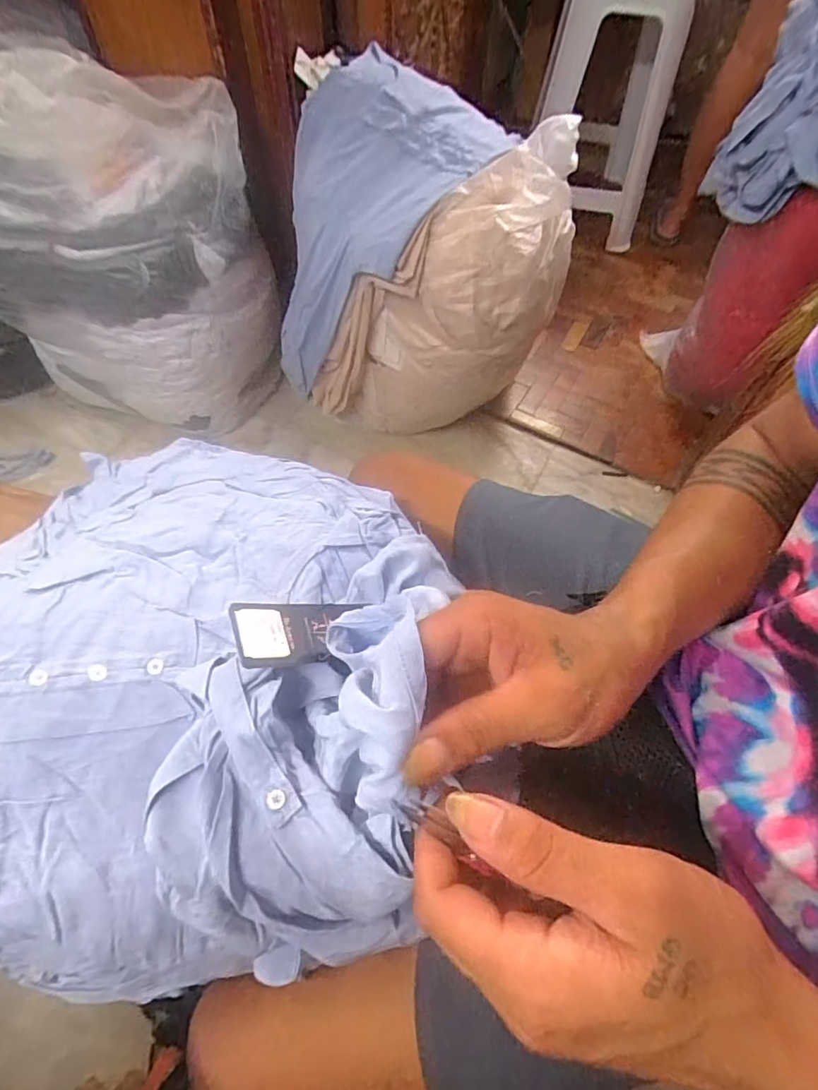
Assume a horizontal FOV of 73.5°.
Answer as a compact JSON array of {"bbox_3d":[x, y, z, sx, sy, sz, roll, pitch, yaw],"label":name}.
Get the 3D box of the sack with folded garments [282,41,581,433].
[{"bbox_3d":[0.032,-0.553,1.135,0.526,0.514,0.389,9,60,4],"label":"sack with folded garments"}]

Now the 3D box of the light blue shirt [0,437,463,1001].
[{"bbox_3d":[-0.185,0.072,0.409,0.382,0.114,0.415,0,60,-2],"label":"light blue shirt"}]

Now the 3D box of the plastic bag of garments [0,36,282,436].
[{"bbox_3d":[-0.587,-0.567,1.083,0.520,0.609,0.363,17,61,8],"label":"plastic bag of garments"}]

